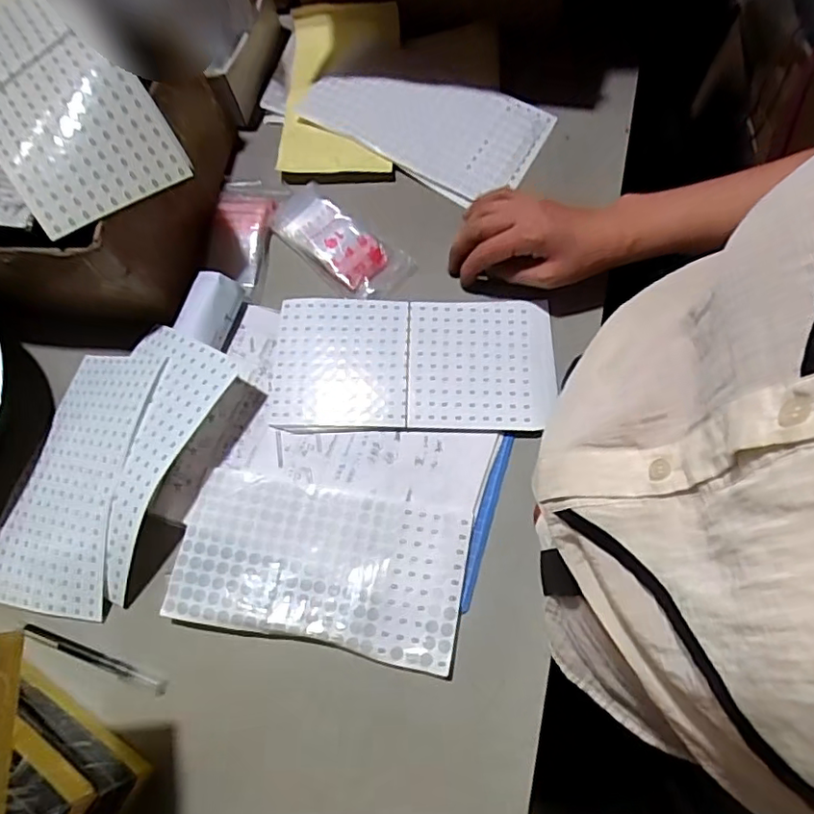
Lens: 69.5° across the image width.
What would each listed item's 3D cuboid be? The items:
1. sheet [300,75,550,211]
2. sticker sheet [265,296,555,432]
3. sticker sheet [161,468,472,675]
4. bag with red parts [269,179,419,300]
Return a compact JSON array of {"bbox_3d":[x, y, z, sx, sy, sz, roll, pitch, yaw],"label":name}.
[{"bbox_3d":[0.018,-0.317,0.644,0.249,0.025,0.140,28,75,11],"label":"sheet"},{"bbox_3d":[0.005,-0.041,0.535,0.251,0.009,0.124,1,71,3],"label":"sticker sheet"},{"bbox_3d":[-0.070,0.126,0.479,0.230,0.008,0.122,10,72,6],"label":"sticker sheet"},{"bbox_3d":[-0.072,-0.165,0.591,0.157,0.021,0.072,40,77,14],"label":"bag with red parts"}]

